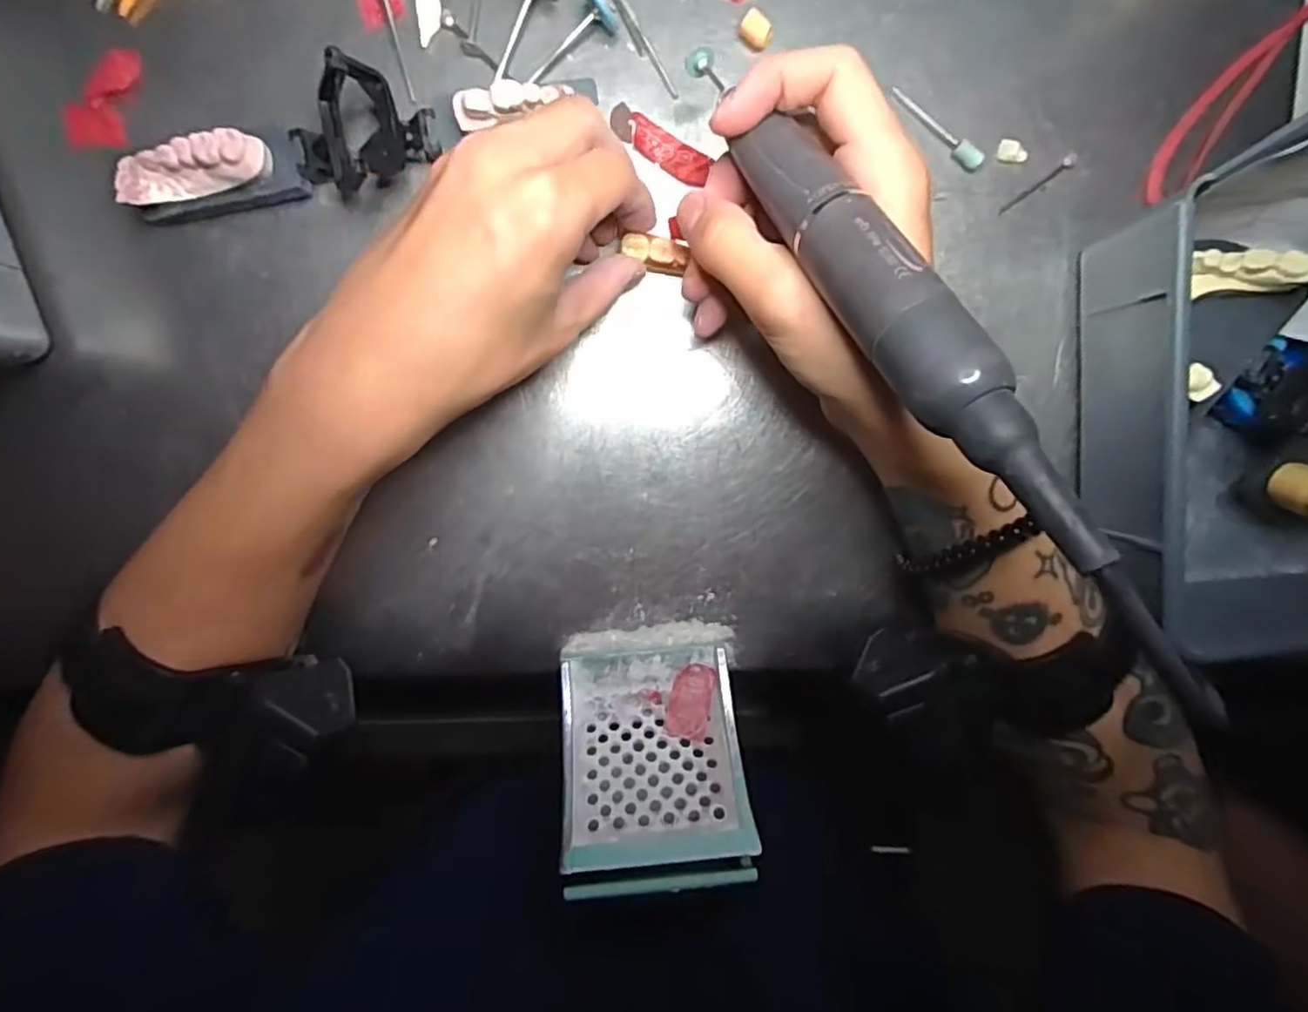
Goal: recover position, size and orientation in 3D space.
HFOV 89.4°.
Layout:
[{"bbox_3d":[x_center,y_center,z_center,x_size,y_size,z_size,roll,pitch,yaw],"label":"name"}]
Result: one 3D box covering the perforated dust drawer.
[{"bbox_3d":[-0.001,0.106,0.276,0.073,0.020,0.094,-5,51,-2],"label":"perforated dust drawer"}]

